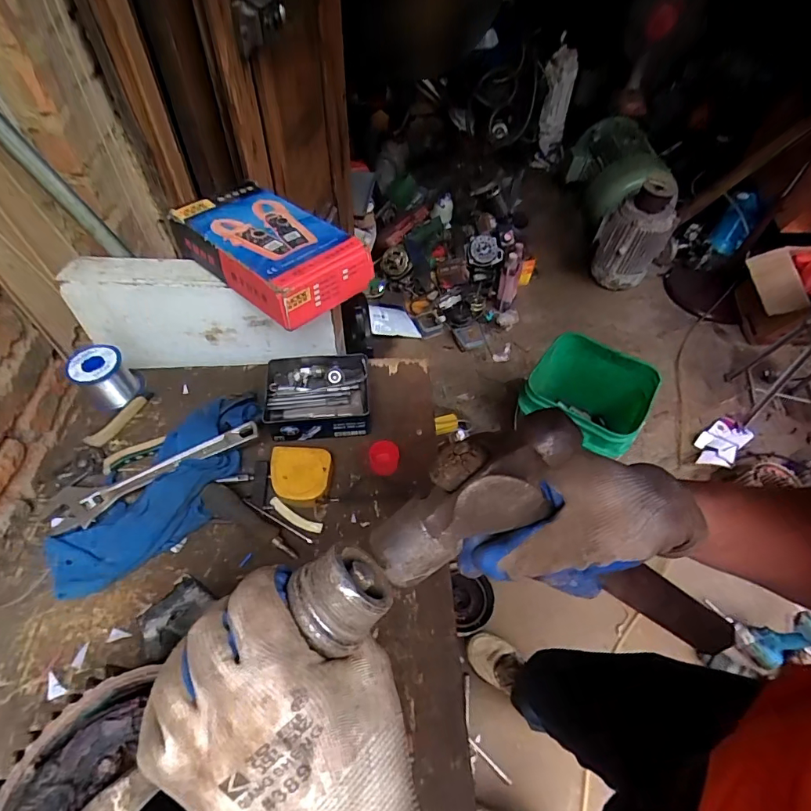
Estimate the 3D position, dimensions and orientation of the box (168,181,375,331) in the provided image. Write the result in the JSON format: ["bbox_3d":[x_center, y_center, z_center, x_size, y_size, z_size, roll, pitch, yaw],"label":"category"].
[{"bbox_3d":[-0.165,-0.192,0.554,0.217,0.063,0.129,35,60,23],"label":"box"}]

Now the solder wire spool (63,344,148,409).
[{"bbox_3d":[-0.384,-0.033,0.582,0.066,0.073,0.056,-35,61,-24],"label":"solder wire spool"}]

